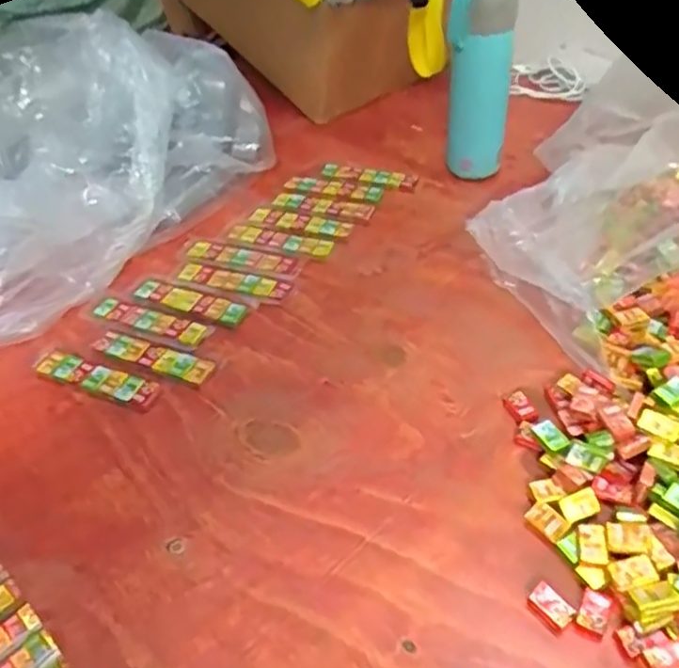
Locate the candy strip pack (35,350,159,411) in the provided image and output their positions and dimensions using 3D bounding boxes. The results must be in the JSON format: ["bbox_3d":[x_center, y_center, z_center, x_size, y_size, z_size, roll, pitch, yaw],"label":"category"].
[{"bbox_3d":[-0.207,0.037,0.543,0.114,0.012,0.026,13,46,20],"label":"candy strip pack"}]

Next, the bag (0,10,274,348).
[{"bbox_3d":[-0.302,-0.186,0.665,0.234,0.188,0.473,19,49,25],"label":"bag"}]

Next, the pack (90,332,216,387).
[{"bbox_3d":[-0.163,0.020,0.557,0.115,0.012,0.029,13,47,20],"label":"pack"}]

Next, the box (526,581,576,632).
[{"bbox_3d":[0.128,0.165,0.385,0.018,0.008,0.026,-30,48,-23],"label":"box"}]

